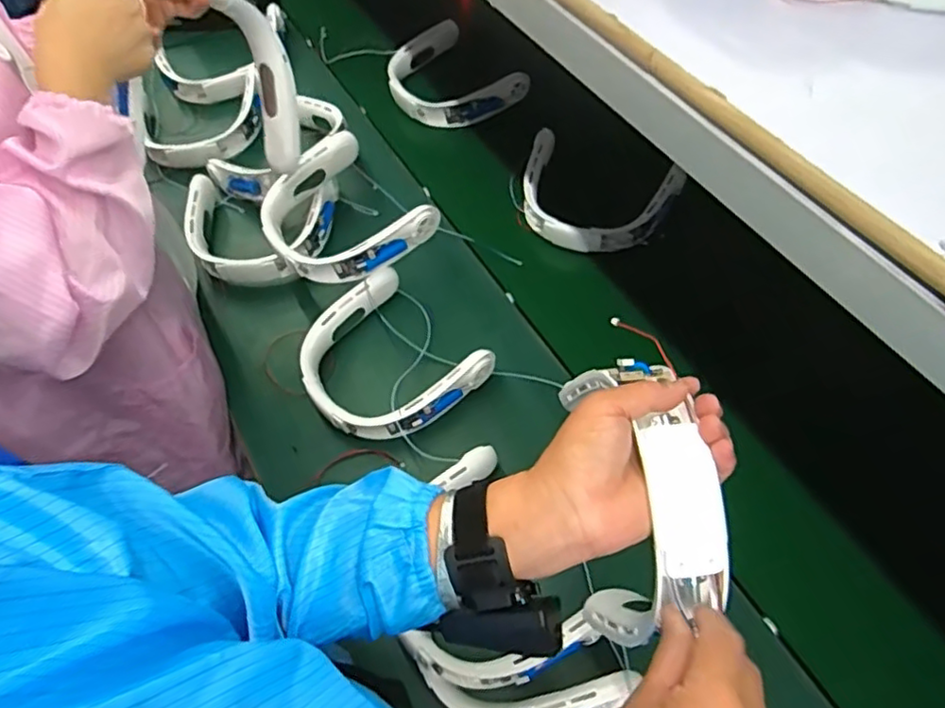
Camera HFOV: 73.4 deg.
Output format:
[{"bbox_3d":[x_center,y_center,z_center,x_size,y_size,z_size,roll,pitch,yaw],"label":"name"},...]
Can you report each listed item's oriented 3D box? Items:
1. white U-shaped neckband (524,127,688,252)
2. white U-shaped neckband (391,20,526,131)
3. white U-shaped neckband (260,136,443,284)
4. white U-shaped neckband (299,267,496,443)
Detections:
[{"bbox_3d":[0.180,-0.250,1.008,0.254,0.067,0.177,24,61,18],"label":"white U-shaped neckband"},{"bbox_3d":[-0.046,-0.519,1.217,0.198,0.075,0.248,-33,61,-17],"label":"white U-shaped neckband"},{"bbox_3d":[-0.195,-0.202,0.940,0.203,0.075,0.236,-38,63,-20],"label":"white U-shaped neckband"},{"bbox_3d":[-0.118,0.019,0.861,0.208,0.075,0.219,-40,63,-21],"label":"white U-shaped neckband"}]

